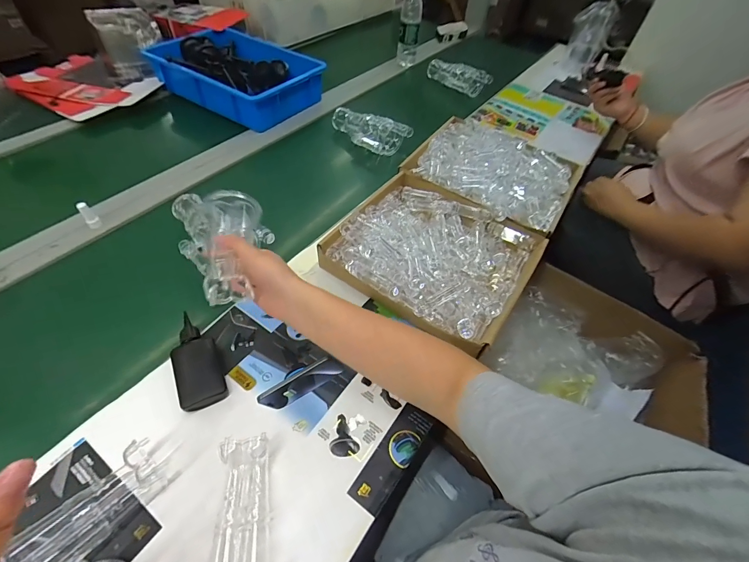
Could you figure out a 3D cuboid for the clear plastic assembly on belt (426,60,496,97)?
[{"bbox_3d":[0.264,-0.667,1.121,0.223,0.056,0.103,27,54,15],"label":"clear plastic assembly on belt"}]

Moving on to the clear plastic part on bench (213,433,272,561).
[{"bbox_3d":[-0.138,0.237,0.358,0.059,0.051,0.130,-8,52,-11],"label":"clear plastic part on bench"}]

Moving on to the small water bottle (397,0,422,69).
[{"bbox_3d":[0.117,-0.839,1.137,0.066,0.237,0.068,6,51,0],"label":"small water bottle"}]

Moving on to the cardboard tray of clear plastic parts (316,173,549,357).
[{"bbox_3d":[0.103,-0.057,0.592,0.313,0.061,0.287,29,54,17],"label":"cardboard tray of clear plastic parts"}]

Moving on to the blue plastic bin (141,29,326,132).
[{"bbox_3d":[-0.361,-0.562,0.939,0.396,0.094,0.276,29,54,17],"label":"blue plastic bin"}]

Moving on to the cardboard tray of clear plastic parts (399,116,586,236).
[{"bbox_3d":[0.254,-0.240,0.742,0.325,0.061,0.288,29,55,17],"label":"cardboard tray of clear plastic parts"}]

